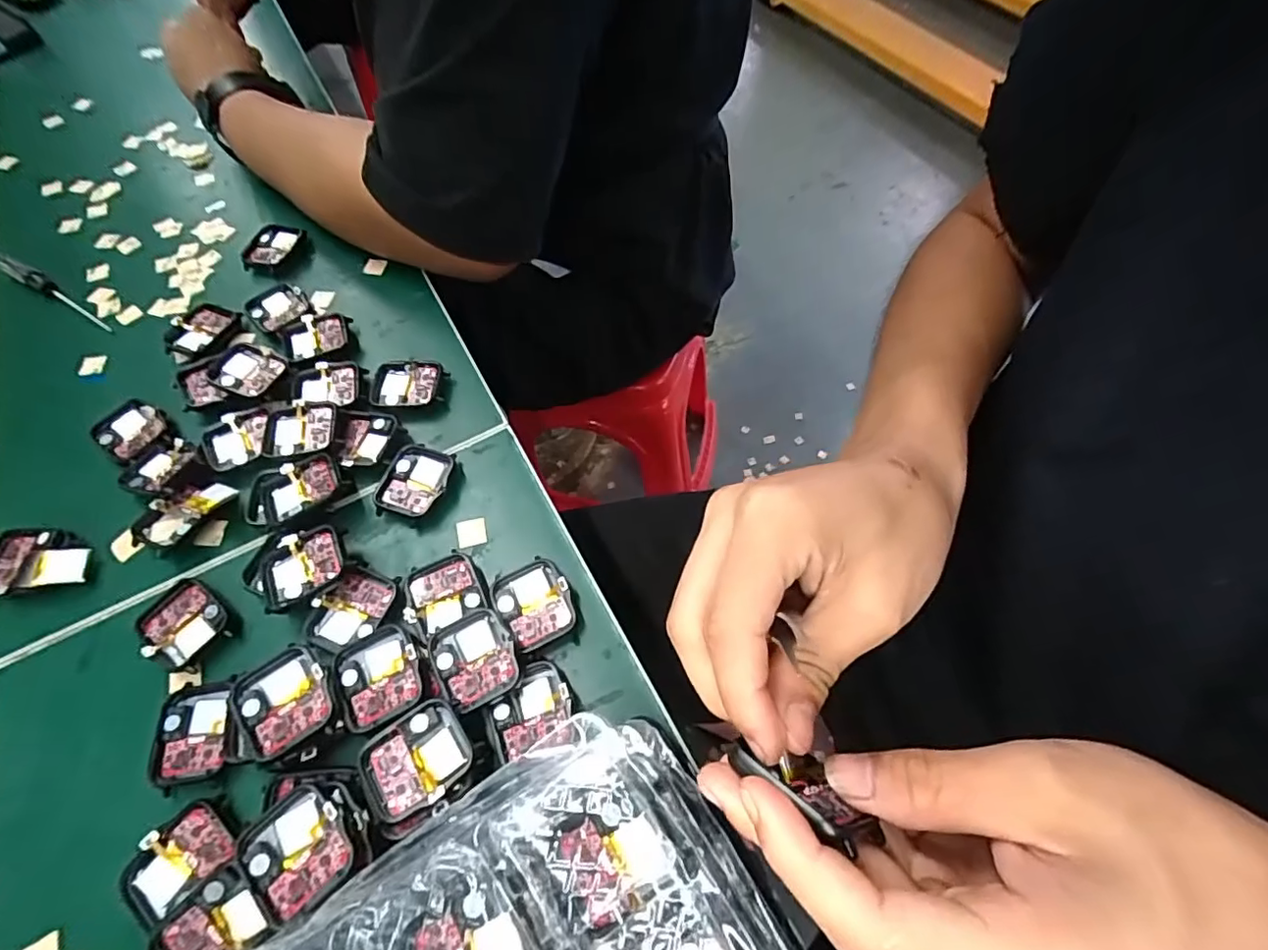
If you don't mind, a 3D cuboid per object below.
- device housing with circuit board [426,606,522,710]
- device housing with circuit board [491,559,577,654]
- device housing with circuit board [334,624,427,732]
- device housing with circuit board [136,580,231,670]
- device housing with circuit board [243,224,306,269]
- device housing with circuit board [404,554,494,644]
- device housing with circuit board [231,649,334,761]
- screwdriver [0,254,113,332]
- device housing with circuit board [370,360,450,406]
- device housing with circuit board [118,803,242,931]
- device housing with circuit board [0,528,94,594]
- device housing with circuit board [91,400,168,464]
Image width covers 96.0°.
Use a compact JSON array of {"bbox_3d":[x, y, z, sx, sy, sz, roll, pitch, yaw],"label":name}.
[{"bbox_3d":[-0.076,0.089,0.276,0.037,0.011,0.041,-23,62,-9],"label":"device housing with circuit board"},{"bbox_3d":[-0.051,0.065,0.294,0.035,0.010,0.041,-28,63,-11],"label":"device housing with circuit board"},{"bbox_3d":[-0.119,0.096,0.273,0.039,0.013,0.041,-23,62,-9],"label":"device housing with circuit board"},{"bbox_3d":[-0.233,0.078,0.297,0.045,0.013,0.035,33,68,19],"label":"device housing with circuit board"},{"bbox_3d":[-0.279,-0.176,0.442,0.033,0.011,0.047,13,63,11],"label":"device housing with circuit board"},{"bbox_3d":[-0.098,0.062,0.298,0.036,0.011,0.037,-25,63,-10],"label":"device housing with circuit board"},{"bbox_3d":[-0.158,0.101,0.256,0.038,0.009,0.040,-34,67,-20],"label":"device housing with circuit board"},{"bbox_3d":[-0.441,-0.140,0.431,0.137,0.010,0.014,26,66,17],"label":"screwdriver"},{"bbox_3d":[-0.146,-0.058,0.368,0.047,0.010,0.032,-3,61,2],"label":"device housing with circuit board"},{"bbox_3d":[-0.196,0.166,0.247,0.042,0.010,0.034,-42,67,-18],"label":"device housing with circuit board"},{"bbox_3d":[-0.336,0.047,0.319,0.062,0.011,0.037,-3,61,2],"label":"device housing with circuit board"},{"bbox_3d":[-0.318,-0.028,0.362,0.043,0.008,0.038,32,68,19],"label":"device housing with circuit board"}]

